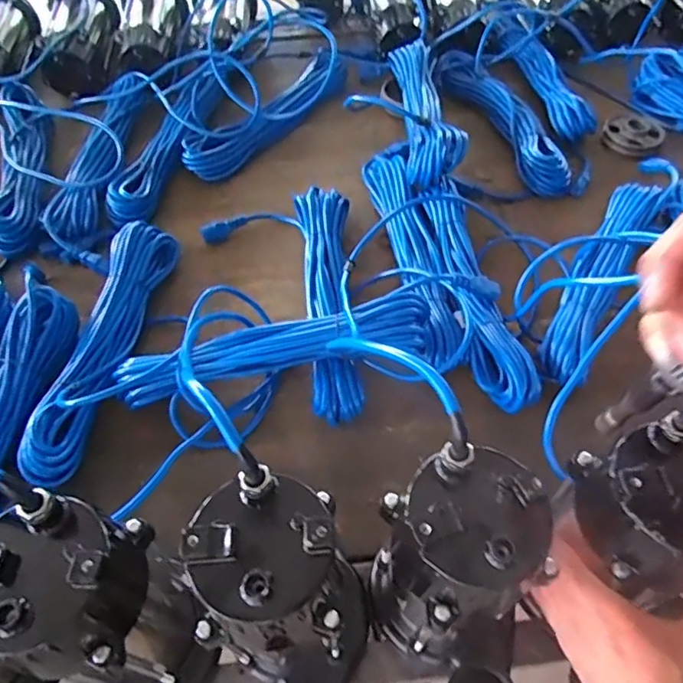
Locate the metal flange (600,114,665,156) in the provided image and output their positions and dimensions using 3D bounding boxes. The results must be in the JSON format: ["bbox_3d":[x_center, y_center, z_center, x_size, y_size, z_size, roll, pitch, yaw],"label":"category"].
[{"bbox_3d":[0.452,-0.322,0.861,0.086,0.026,0.077,24,59,16],"label":"metal flange"}]

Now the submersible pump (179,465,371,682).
[{"bbox_3d":[-0.034,0.199,0.374,0.101,0.218,0.150,-1,55,1],"label":"submersible pump"}]

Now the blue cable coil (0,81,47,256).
[{"bbox_3d":[-0.479,-0.276,0.822,0.077,0.039,0.357,-13,56,-8],"label":"blue cable coil"}]

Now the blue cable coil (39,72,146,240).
[{"bbox_3d":[-0.356,-0.288,0.829,0.086,0.037,0.357,3,55,3],"label":"blue cable coil"}]

